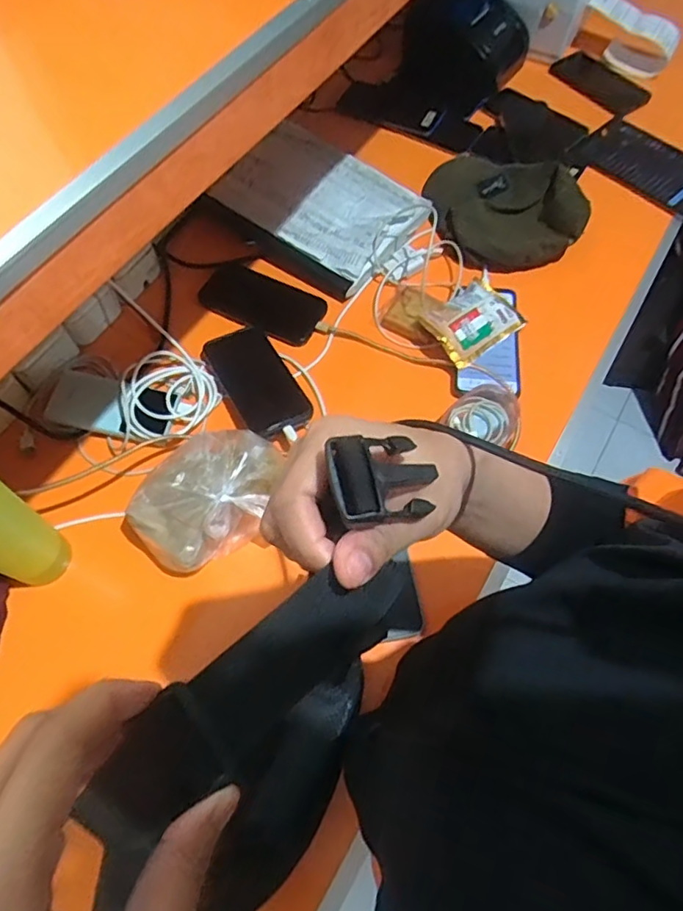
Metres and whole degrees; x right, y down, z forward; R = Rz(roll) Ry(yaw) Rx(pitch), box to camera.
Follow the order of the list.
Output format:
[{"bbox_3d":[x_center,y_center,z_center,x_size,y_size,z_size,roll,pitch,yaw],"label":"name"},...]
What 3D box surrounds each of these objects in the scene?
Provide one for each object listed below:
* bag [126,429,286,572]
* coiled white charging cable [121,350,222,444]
[{"bbox_3d":[-0.130,0.041,0.581,0.158,0.083,0.093,-38,70,-17],"label":"bag"},{"bbox_3d":[-0.201,-0.070,0.661,0.104,0.024,0.113,0,63,0],"label":"coiled white charging cable"}]

